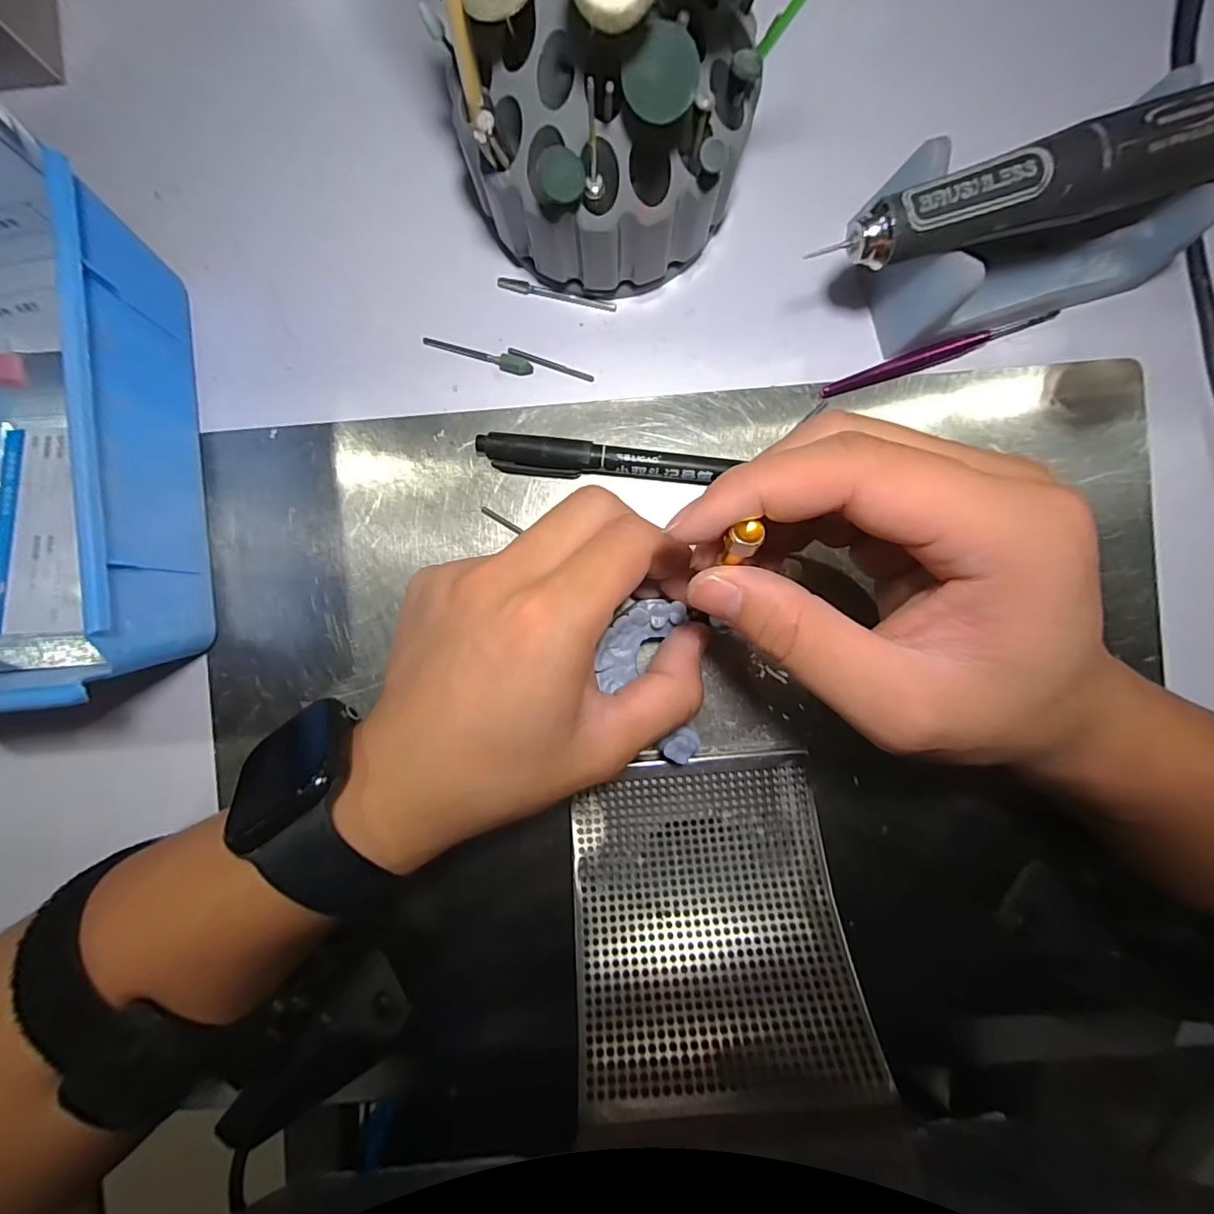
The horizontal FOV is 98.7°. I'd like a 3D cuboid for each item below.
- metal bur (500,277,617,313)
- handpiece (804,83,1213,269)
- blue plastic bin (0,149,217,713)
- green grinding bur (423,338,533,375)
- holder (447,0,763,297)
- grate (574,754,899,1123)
[{"bbox_3d":[-0.021,-0.130,0.215,0.049,0.004,0.004,12,89,0],"label":"metal bur"},{"bbox_3d":[0.171,-0.146,0.168,0.191,0.021,0.021,-17,90,1],"label":"handpiece"},{"bbox_3d":[-0.228,-0.046,0.187,0.146,0.066,0.159,-5,90,0],"label":"blue plastic bin"},{"bbox_3d":[-0.053,-0.104,0.215,0.046,0.005,0.006,16,89,0],"label":"green grinding bur"},{"bbox_3d":[0.001,-0.163,0.167,0.093,0.101,0.081,15,89,0],"label":"holder"},{"bbox_3d":[0.038,0.114,0.194,0.095,0.014,0.107,-5,64,1],"label":"grate"}]

